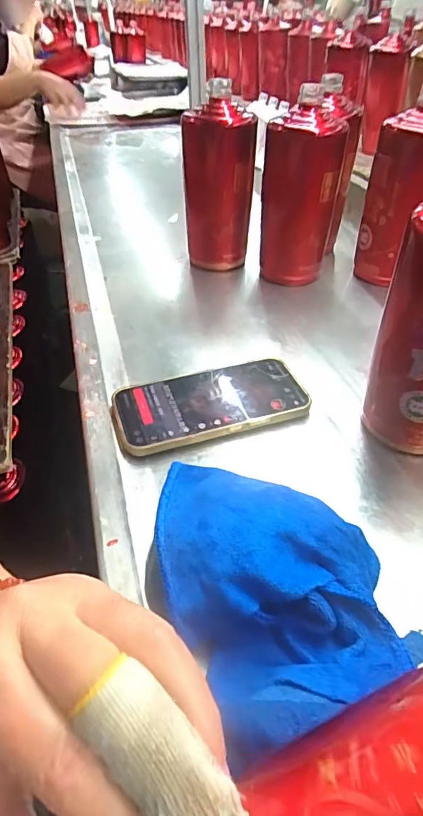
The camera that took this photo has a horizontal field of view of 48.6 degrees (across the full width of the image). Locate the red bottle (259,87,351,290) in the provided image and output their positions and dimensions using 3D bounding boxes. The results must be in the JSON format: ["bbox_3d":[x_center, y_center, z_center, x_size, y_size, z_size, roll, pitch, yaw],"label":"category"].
[{"bbox_3d":[0.105,-0.253,0.559,0.085,0.190,0.098,4,43,8],"label":"red bottle"}]

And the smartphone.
[{"bbox_3d":[-0.001,-0.005,0.397,0.158,0.013,0.076,-12,44,-13],"label":"smartphone"}]

